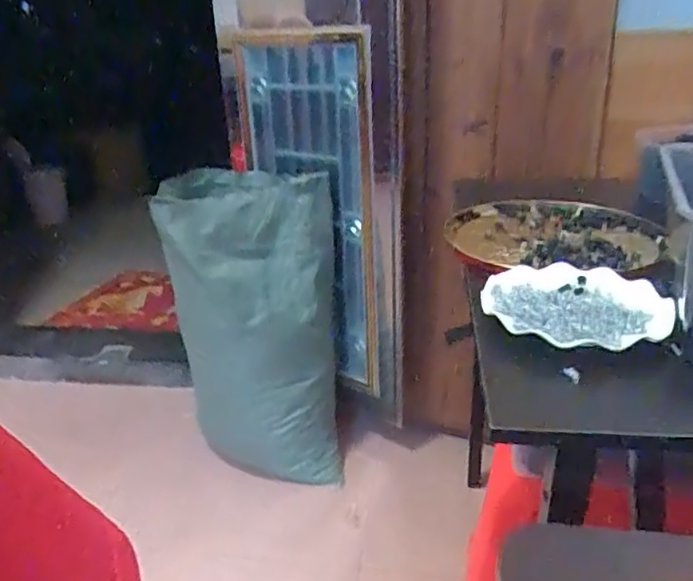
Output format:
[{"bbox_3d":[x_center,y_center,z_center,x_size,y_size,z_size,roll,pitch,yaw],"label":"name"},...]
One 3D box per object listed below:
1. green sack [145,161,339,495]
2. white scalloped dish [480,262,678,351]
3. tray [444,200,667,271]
[{"bbox_3d":[-0.208,0.085,1.511,0.366,0.698,0.290,1,24,7],"label":"green sack"},{"bbox_3d":[0.238,0.011,0.644,0.182,0.024,0.174,-2,24,1],"label":"white scalloped dish"},{"bbox_3d":[0.296,-0.082,0.905,0.296,0.035,0.287,2,25,10],"label":"tray"}]

